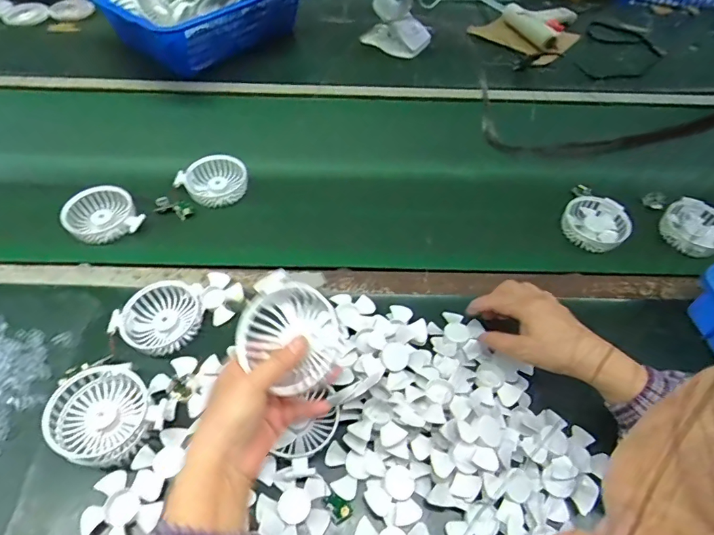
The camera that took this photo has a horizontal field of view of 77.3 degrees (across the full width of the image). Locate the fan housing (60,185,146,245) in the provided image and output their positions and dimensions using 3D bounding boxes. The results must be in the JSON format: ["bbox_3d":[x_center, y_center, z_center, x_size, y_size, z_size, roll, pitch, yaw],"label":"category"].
[{"bbox_3d":[-0.355,-0.069,0.625,0.090,0.037,0.088,1,54,-2],"label":"fan housing"}]

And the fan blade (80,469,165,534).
[{"bbox_3d":[-0.223,0.231,0.427,0.070,0.011,0.067,1,54,-2],"label":"fan blade"}]

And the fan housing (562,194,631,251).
[{"bbox_3d":[0.354,-0.069,0.656,0.086,0.028,0.094,1,54,-2],"label":"fan housing"}]

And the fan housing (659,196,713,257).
[{"bbox_3d":[0.497,-0.060,0.655,0.086,0.029,0.087,0,52,0],"label":"fan housing"}]

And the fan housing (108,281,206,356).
[{"bbox_3d":[-0.228,0.056,0.532,0.085,0.030,0.102,37,60,22],"label":"fan housing"}]

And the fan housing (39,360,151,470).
[{"bbox_3d":[-0.255,0.151,0.453,0.088,0.045,0.085,1,54,-2],"label":"fan housing"}]

